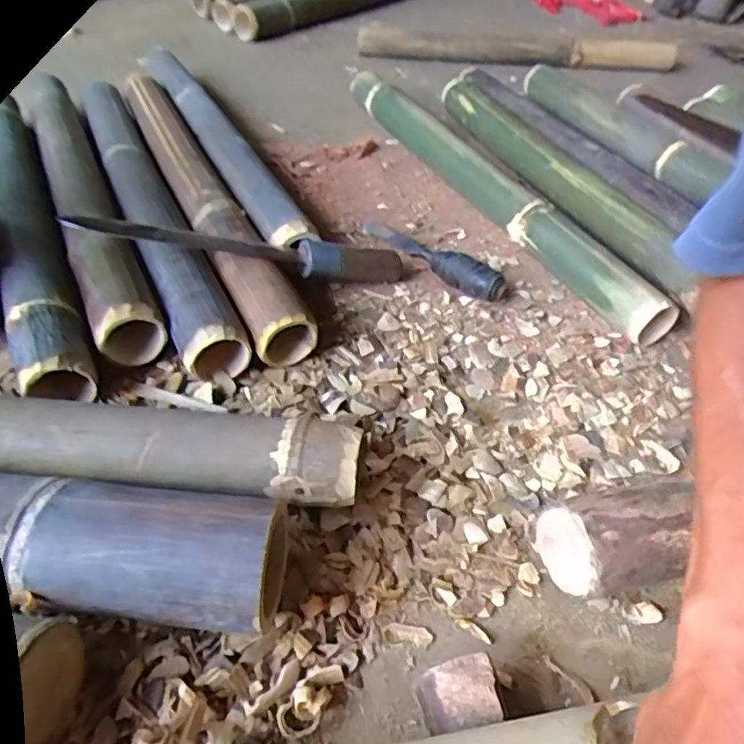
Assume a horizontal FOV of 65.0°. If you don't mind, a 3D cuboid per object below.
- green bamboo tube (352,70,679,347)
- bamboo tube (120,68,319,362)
[{"bbox_3d":[0.130,-0.263,0.781,0.062,0.067,0.671,-19,50,-22],"label":"green bamboo tube"},{"bbox_3d":[-0.230,-0.254,0.753,0.066,0.058,0.683,-17,49,-20],"label":"bamboo tube"}]

